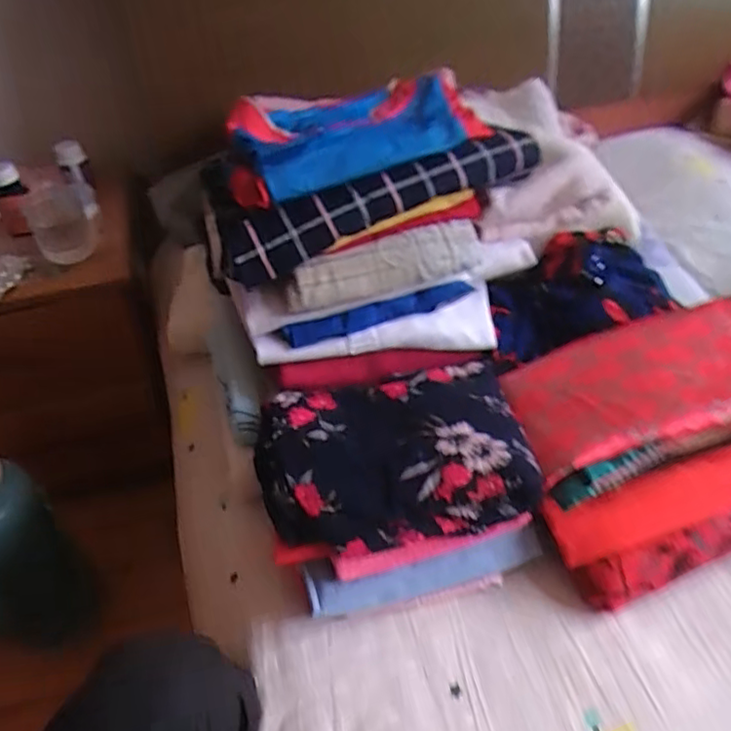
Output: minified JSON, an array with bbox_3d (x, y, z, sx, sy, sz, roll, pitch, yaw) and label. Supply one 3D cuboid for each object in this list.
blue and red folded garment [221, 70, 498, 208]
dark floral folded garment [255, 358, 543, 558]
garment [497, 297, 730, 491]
[{"bbox_3d":[-0.018,-0.242,0.634,0.259,0.049,0.159,-17,43,-12],"label":"blue and red folded garment"},{"bbox_3d":[0.022,0.072,0.567,0.229,0.041,0.170,-9,42,-4],"label":"dark floral folded garment"},{"bbox_3d":[0.265,0.013,0.592,0.282,0.036,0.154,-11,42,-5],"label":"garment"}]

